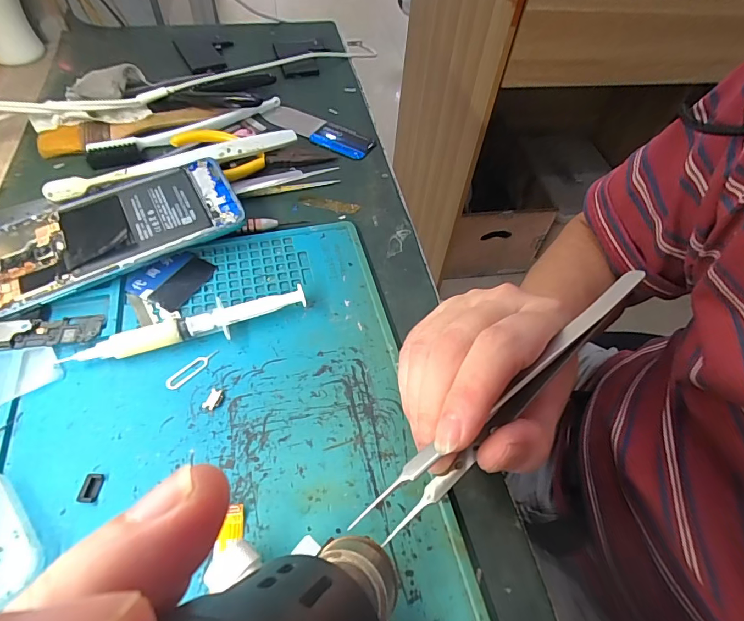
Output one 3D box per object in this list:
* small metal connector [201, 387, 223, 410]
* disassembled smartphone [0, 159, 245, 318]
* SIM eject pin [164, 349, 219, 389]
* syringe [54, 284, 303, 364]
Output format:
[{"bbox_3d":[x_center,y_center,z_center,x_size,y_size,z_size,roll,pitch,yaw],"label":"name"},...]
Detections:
[{"bbox_3d":[-0.087,0.048,0.234,0.008,0.004,0.012,14,55,6],"label":"small metal connector"},{"bbox_3d":[-0.172,-0.056,0.282,0.160,0.008,0.075,-26,62,-15],"label":"disassembled smartphone"},{"bbox_3d":[-0.102,0.033,0.246,0.008,0.004,0.033,41,61,18],"label":"SIM eject pin"},{"bbox_3d":[-0.106,0.010,0.253,0.135,0.014,0.018,-17,57,-16],"label":"syringe"}]

